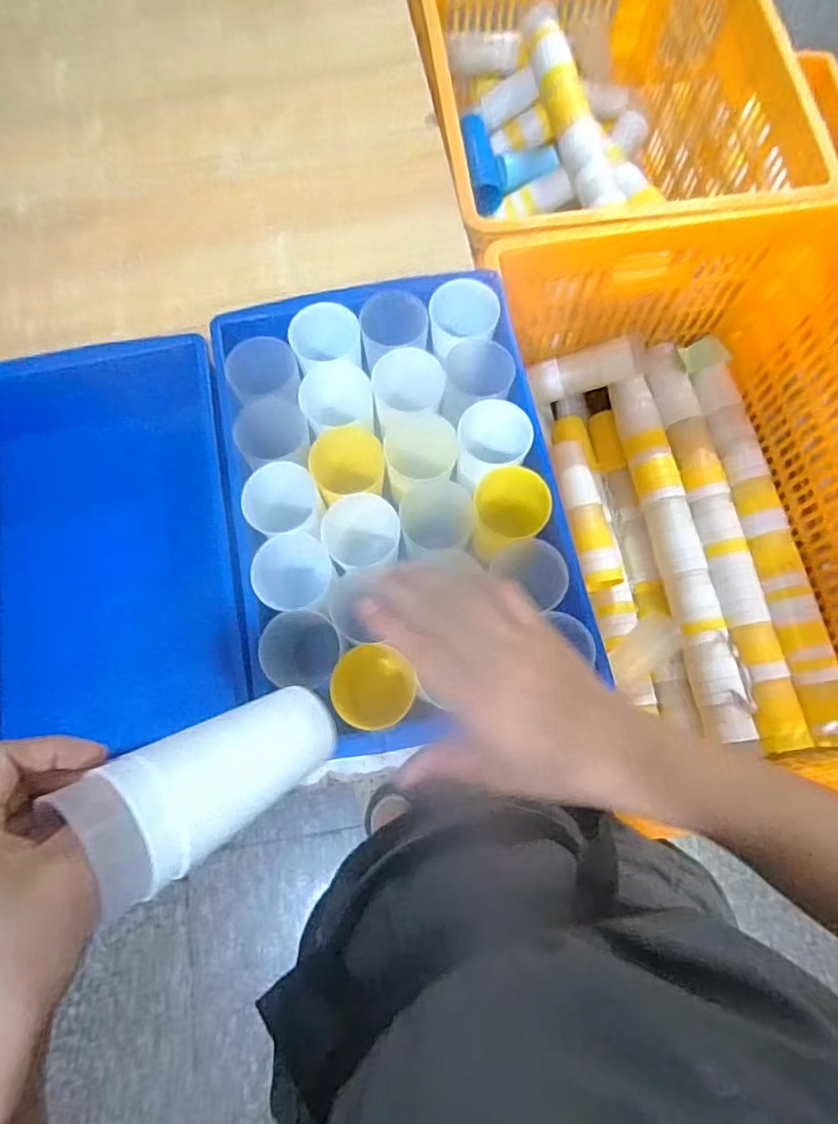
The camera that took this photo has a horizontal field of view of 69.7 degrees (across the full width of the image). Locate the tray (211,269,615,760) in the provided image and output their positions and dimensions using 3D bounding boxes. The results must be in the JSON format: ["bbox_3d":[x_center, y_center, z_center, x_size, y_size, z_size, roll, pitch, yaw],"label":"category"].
[{"bbox_3d":[-0.022,-0.051,0.551,0.262,0.122,0.402,-10,74,-3],"label":"tray"}]

